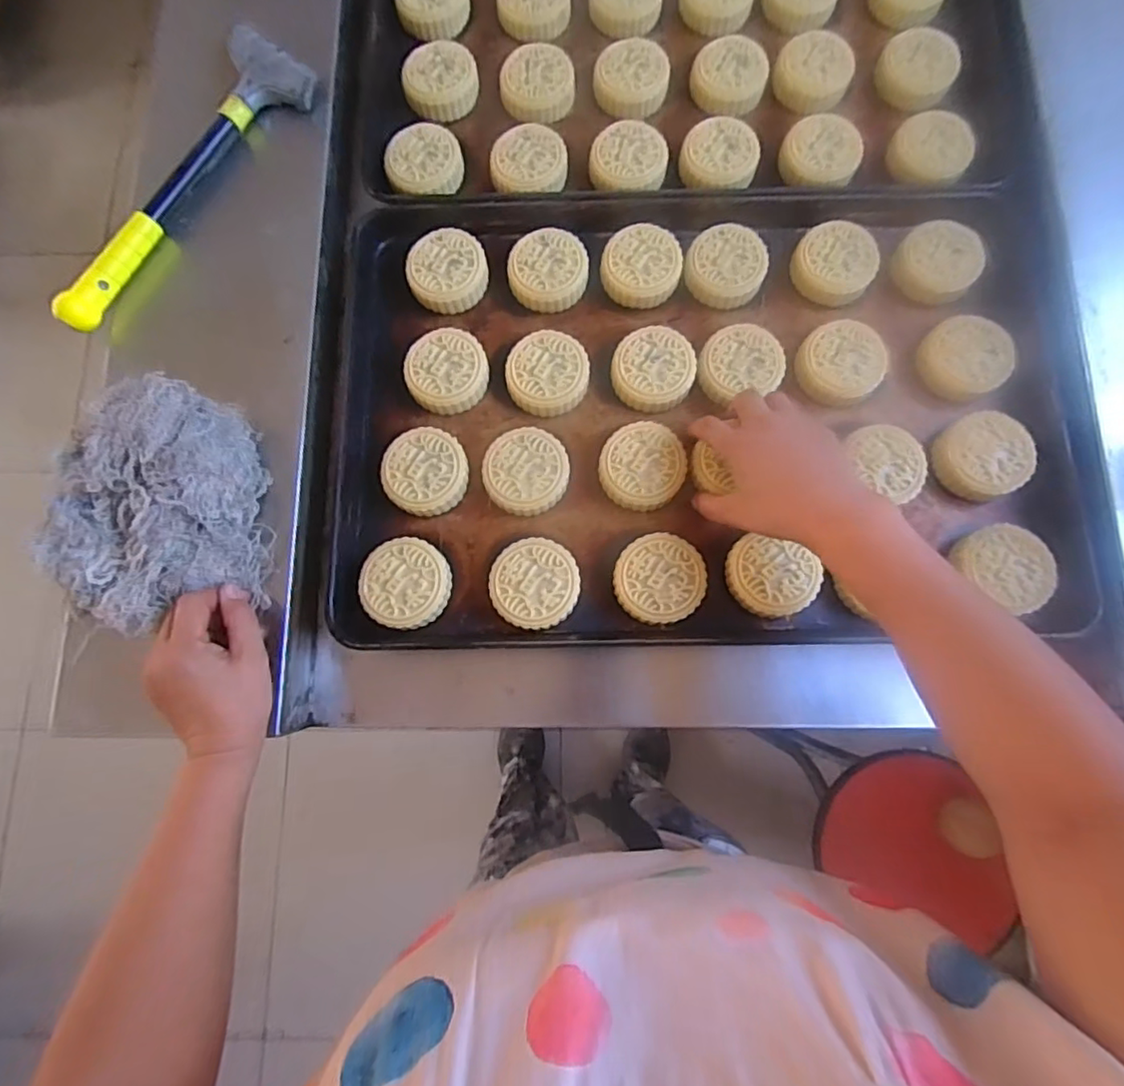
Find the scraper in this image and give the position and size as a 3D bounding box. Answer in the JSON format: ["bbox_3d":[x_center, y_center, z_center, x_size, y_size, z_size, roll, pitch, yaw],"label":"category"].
[{"bbox_3d":[-0.338,-0.321,0.526,0.090,0.030,0.314,30,81,7],"label":"scraper"}]

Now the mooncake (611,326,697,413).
[{"bbox_3d":[0.080,-0.151,0.515,0.070,0.020,0.068,-1,76,2],"label":"mooncake"}]

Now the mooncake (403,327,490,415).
[{"bbox_3d":[-0.101,-0.151,0.521,0.069,0.024,0.073,-1,76,2],"label":"mooncake"}]

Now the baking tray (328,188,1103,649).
[{"bbox_3d":[0.107,-0.115,0.510,0.601,0.035,0.401,-1,76,2],"label":"baking tray"}]

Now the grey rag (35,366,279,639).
[{"bbox_3d":[-0.305,-0.028,0.444,0.132,0.068,0.169,-11,79,-1],"label":"grey rag"}]

